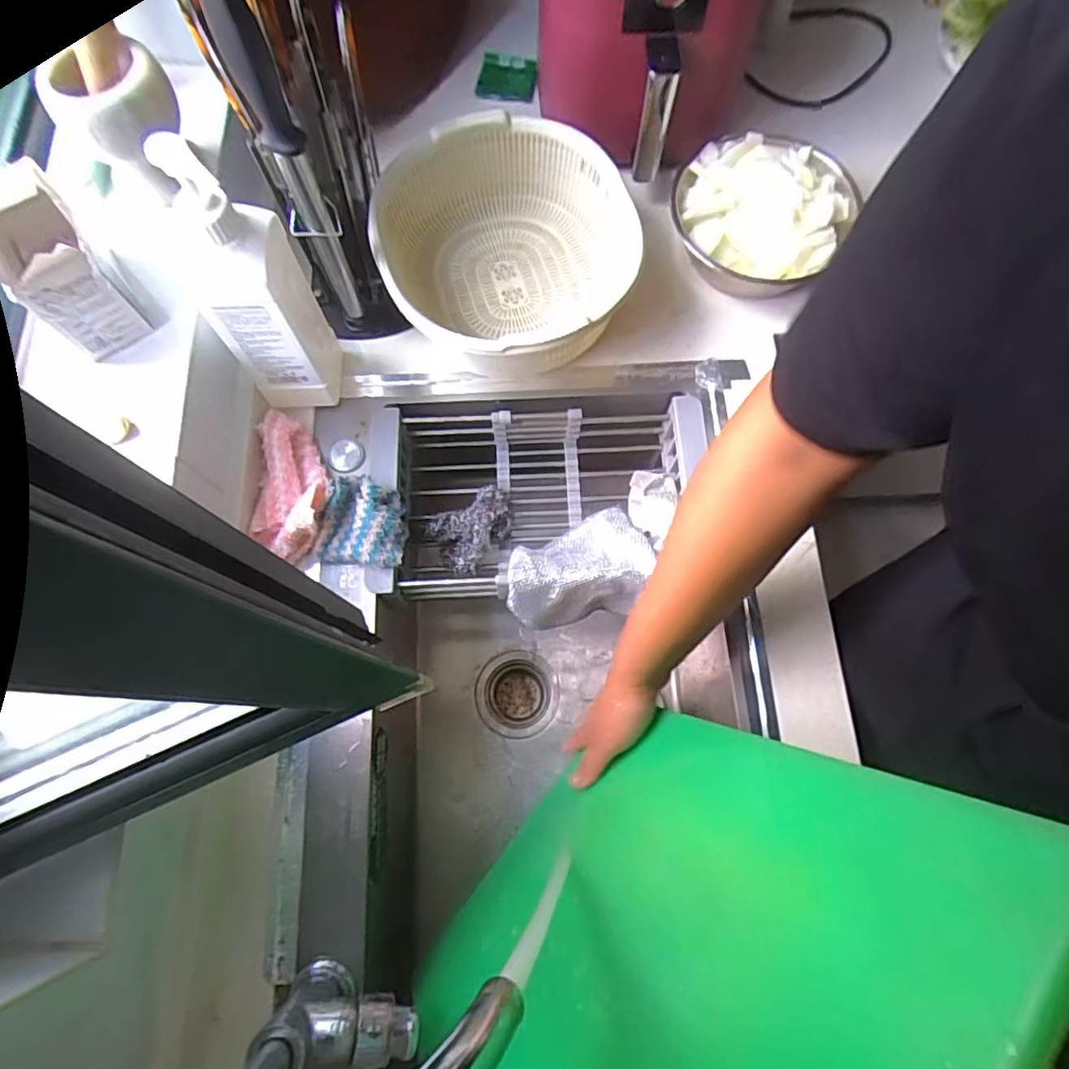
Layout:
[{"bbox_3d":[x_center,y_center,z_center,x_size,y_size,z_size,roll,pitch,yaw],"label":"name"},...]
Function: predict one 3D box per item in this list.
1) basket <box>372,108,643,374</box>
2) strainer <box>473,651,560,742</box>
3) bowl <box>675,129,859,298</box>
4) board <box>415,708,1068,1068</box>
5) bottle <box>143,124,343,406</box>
[{"bbox_3d":[-0.039,-0.301,0.665,0.255,0.137,0.265,0,72,0],"label":"basket"},{"bbox_3d":[-0.023,0.216,0.808,0.109,0.071,0.109,-2,72,-1],"label":"strainer"},{"bbox_3d":[0.253,-0.366,0.697,0.185,0.095,0.184,0,72,0],"label":"bowl"},{"bbox_3d":[0.055,0.259,0.380,0.017,0.437,0.323,45,74,-6],"label":"board"},{"bbox_3d":[-0.256,-0.220,0.554,0.078,0.280,0.085,-3,72,-1],"label":"bottle"}]

